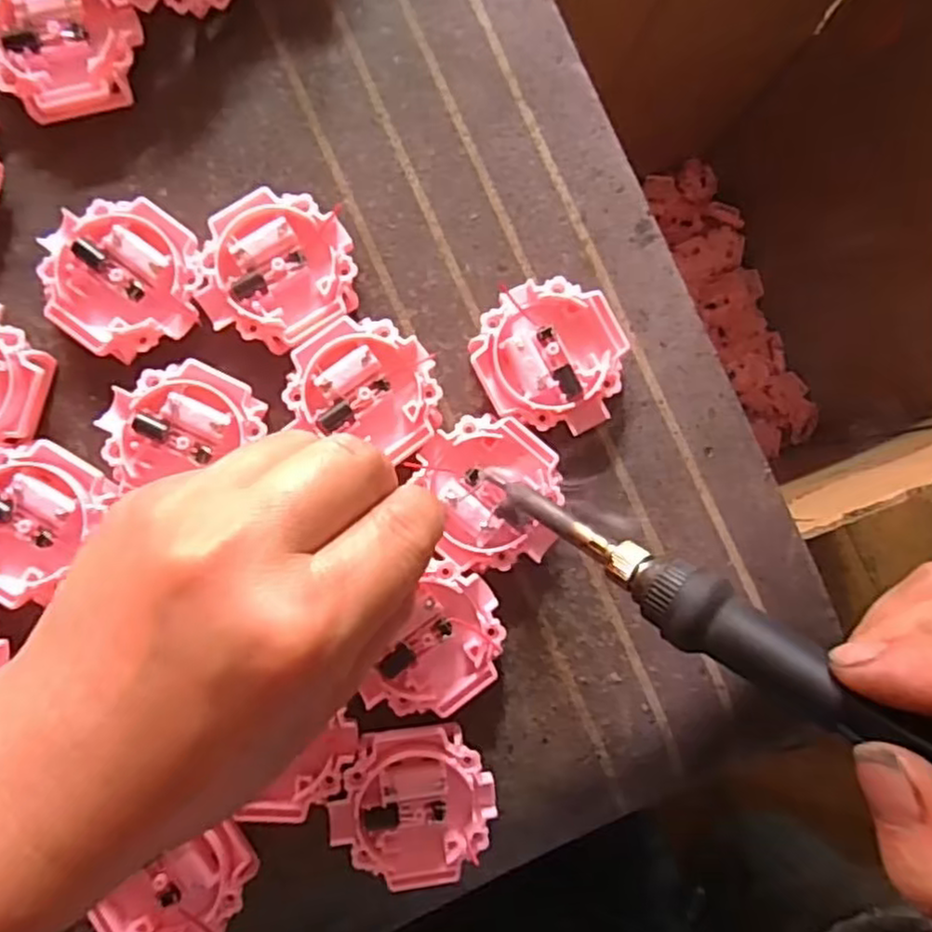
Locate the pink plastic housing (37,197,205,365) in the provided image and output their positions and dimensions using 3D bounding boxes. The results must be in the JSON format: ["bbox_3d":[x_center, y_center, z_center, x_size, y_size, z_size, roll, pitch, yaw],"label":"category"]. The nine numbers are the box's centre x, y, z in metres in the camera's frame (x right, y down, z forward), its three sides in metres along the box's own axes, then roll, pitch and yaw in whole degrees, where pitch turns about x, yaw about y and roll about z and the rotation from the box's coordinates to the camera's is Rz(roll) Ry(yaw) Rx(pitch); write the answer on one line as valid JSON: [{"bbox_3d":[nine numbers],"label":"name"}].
[{"bbox_3d":[-0.119,-0.065,0.250,0.053,0.016,0.051,0,87,-3],"label":"pink plastic housing"}]

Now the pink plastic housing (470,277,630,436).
[{"bbox_3d":[0.030,-0.038,0.255,0.051,0.013,0.054,0,87,-3],"label":"pink plastic housing"}]

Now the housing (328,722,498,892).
[{"bbox_3d":[-0.018,0.116,0.243,0.054,0.012,0.052,-7,87,-3],"label":"housing"}]

